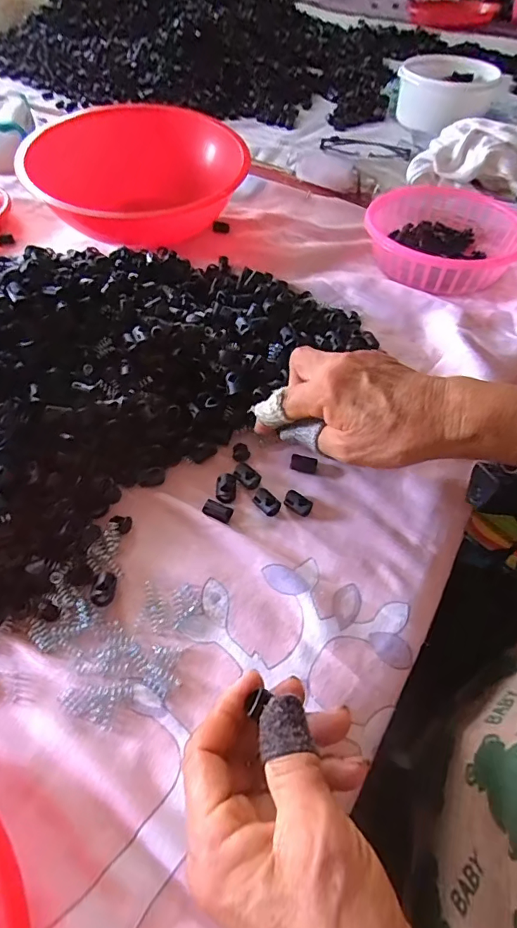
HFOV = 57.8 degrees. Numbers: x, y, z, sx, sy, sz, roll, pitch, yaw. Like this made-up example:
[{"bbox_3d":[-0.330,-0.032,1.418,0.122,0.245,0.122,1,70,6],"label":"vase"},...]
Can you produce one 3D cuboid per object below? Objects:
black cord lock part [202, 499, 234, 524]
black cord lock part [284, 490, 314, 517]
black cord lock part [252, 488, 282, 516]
[{"bbox_3d":[-0.028,0.032,0.322,0.019,0.007,0.012,21,56,15],"label":"black cord lock part"},{"bbox_3d":[0.028,0.027,0.331,0.019,0.008,0.014,28,58,19],"label":"black cord lock part"},{"bbox_3d":[0.006,0.027,0.331,0.019,0.007,0.013,36,61,24],"label":"black cord lock part"}]

